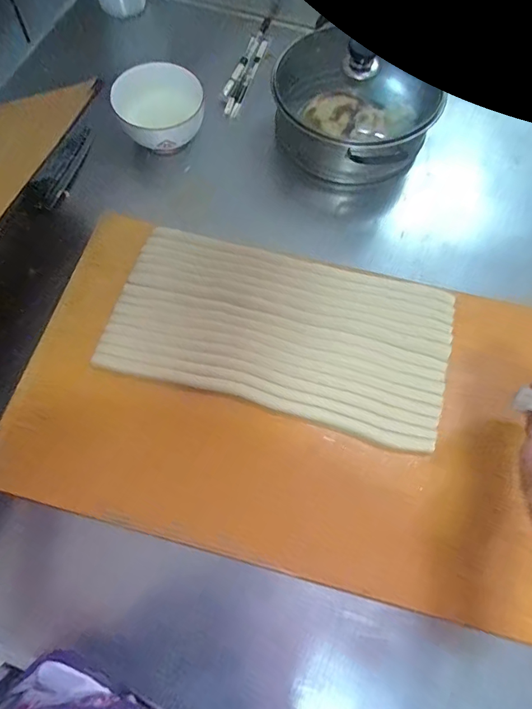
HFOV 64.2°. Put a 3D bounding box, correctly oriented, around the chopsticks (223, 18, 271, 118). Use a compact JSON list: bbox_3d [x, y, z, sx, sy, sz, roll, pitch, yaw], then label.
[{"bbox_3d":[-0.034,-0.517,0.762,0.037,0.011,0.245,18,67,0],"label":"chopsticks"}]

